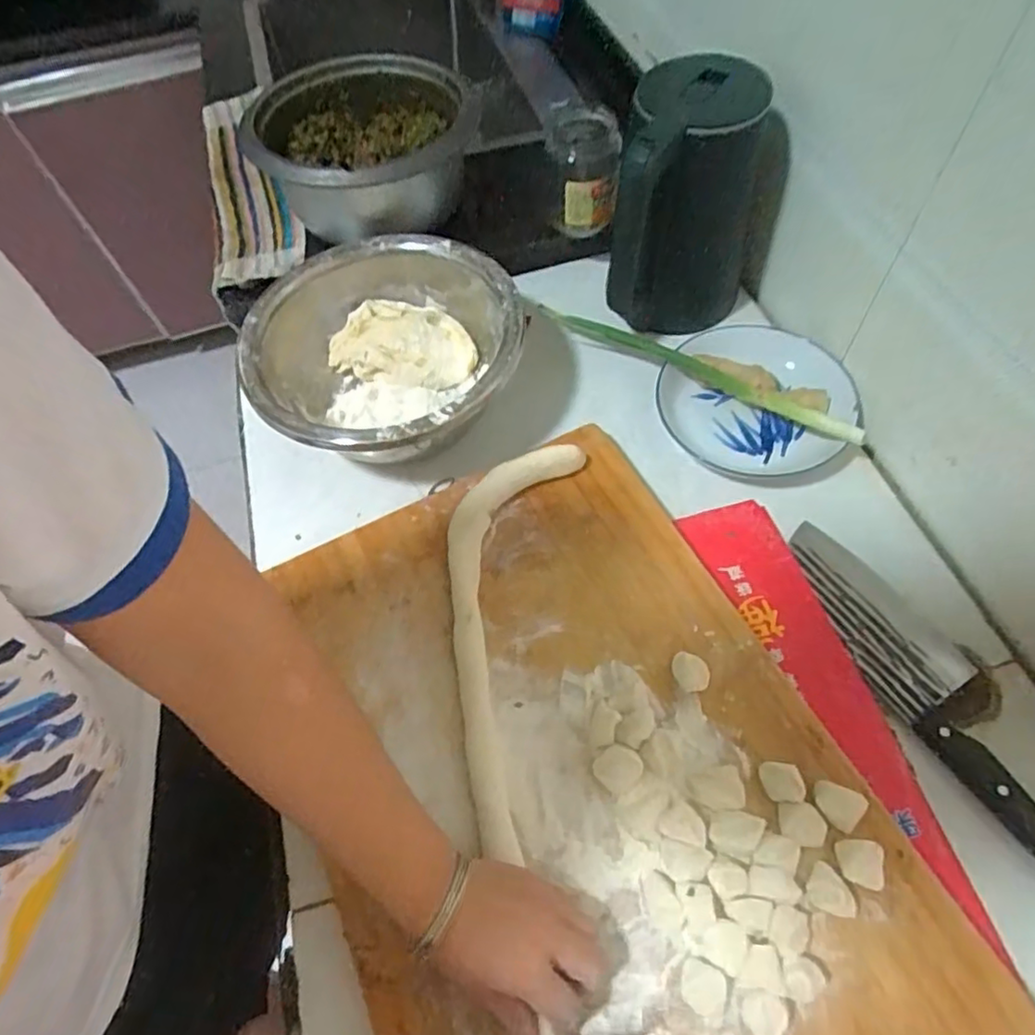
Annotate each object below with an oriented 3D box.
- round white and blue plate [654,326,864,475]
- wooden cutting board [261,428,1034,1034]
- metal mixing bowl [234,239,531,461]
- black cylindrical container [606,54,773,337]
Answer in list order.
[{"bbox_3d":[0.235,-0.119,0.628,0.179,0.029,0.147,28,88,22],"label":"round white and blue plate"},{"bbox_3d":[0.044,0.193,0.461,0.351,0.026,0.551,-24,61,-10],"label":"wooden cutting board"},{"bbox_3d":[-0.129,-0.154,0.647,0.257,0.108,0.261,-2,59,3],"label":"metal mixing bowl"},{"bbox_3d":[0.172,-0.317,0.647,0.138,0.233,0.105,13,61,12],"label":"black cylindrical container"}]

